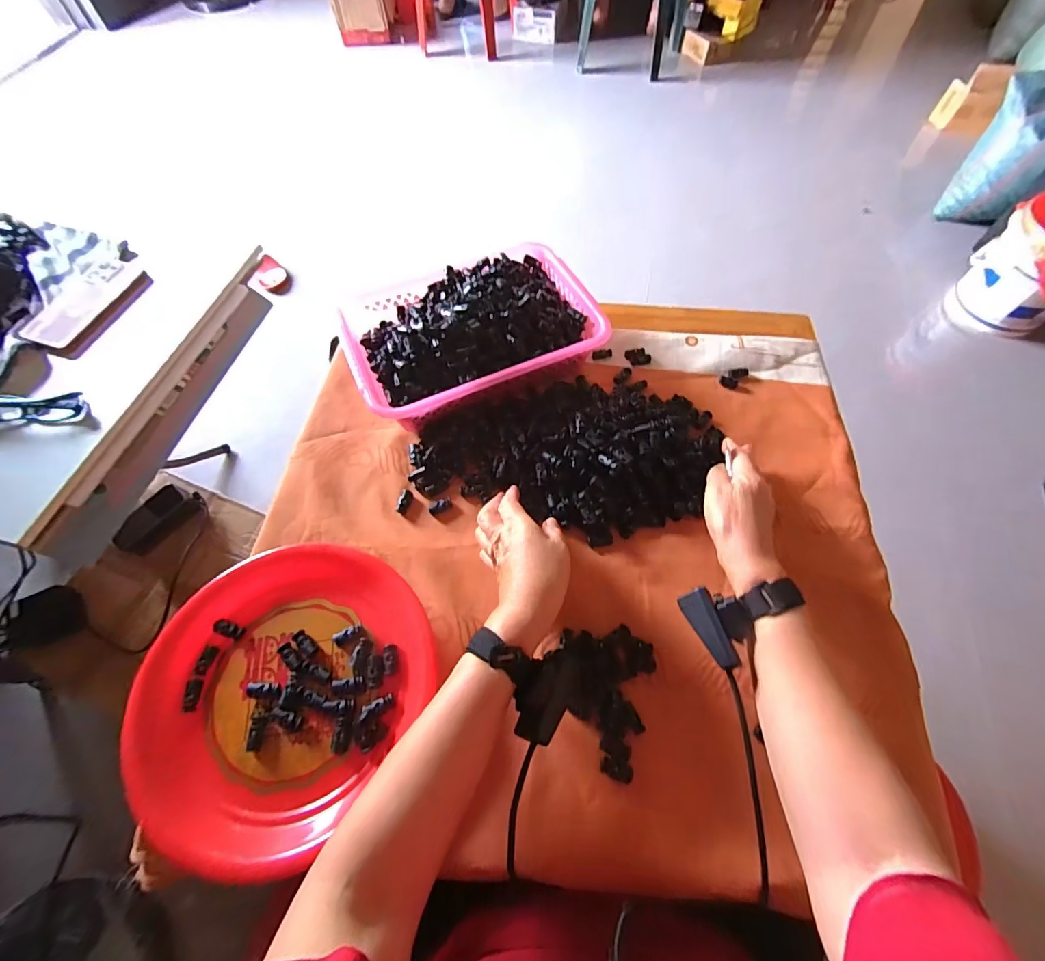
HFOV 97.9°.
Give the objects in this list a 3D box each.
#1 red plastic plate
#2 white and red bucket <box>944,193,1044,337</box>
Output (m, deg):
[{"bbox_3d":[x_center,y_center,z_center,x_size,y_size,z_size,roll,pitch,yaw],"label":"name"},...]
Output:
[{"bbox_3d":[-0.216,0.184,0.416,0.225,0.050,0.248,33,68,16],"label":"red plastic plate"},{"bbox_3d":[1.382,-0.574,1.229,0.261,0.273,0.221,40,70,19],"label":"white and red bucket"}]

